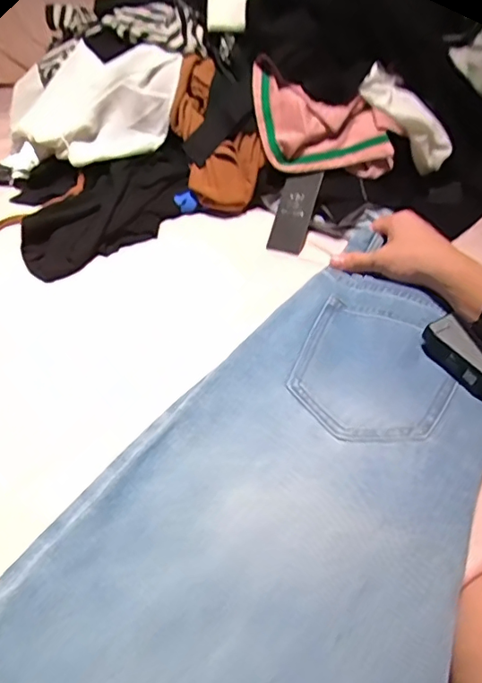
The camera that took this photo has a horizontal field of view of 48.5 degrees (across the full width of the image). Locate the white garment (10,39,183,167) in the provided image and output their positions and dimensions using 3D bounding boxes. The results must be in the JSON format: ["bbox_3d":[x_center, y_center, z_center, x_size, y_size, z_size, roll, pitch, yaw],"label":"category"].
[{"bbox_3d":[-0.210,-0.340,0.757,0.230,0.107,0.191,-18,45,-13],"label":"white garment"}]

